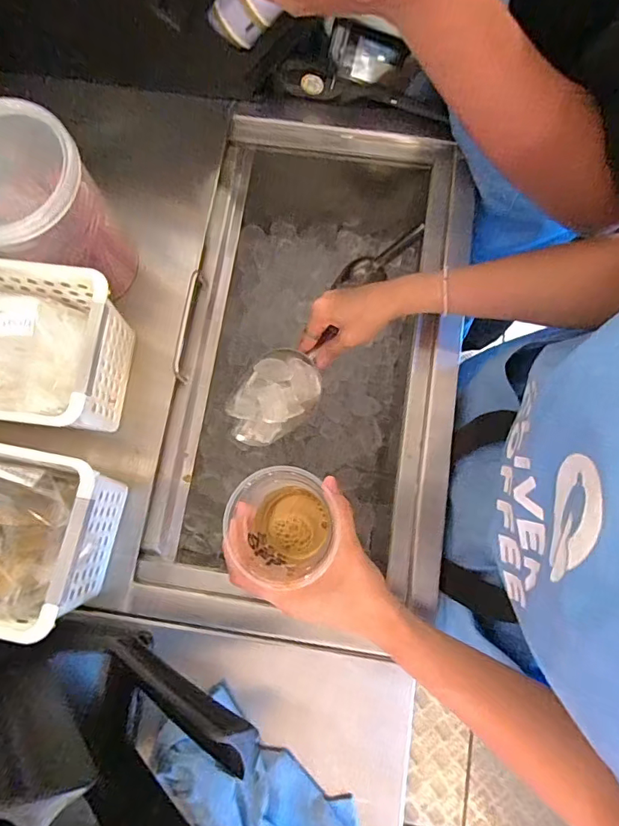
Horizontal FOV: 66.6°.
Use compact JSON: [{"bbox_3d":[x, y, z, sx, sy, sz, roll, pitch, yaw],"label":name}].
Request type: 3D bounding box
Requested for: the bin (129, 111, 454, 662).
[{"bbox_3d":[-0.005,-0.056,0.653,0.311,0.390,0.628,9,79,2],"label":"bin"}]

